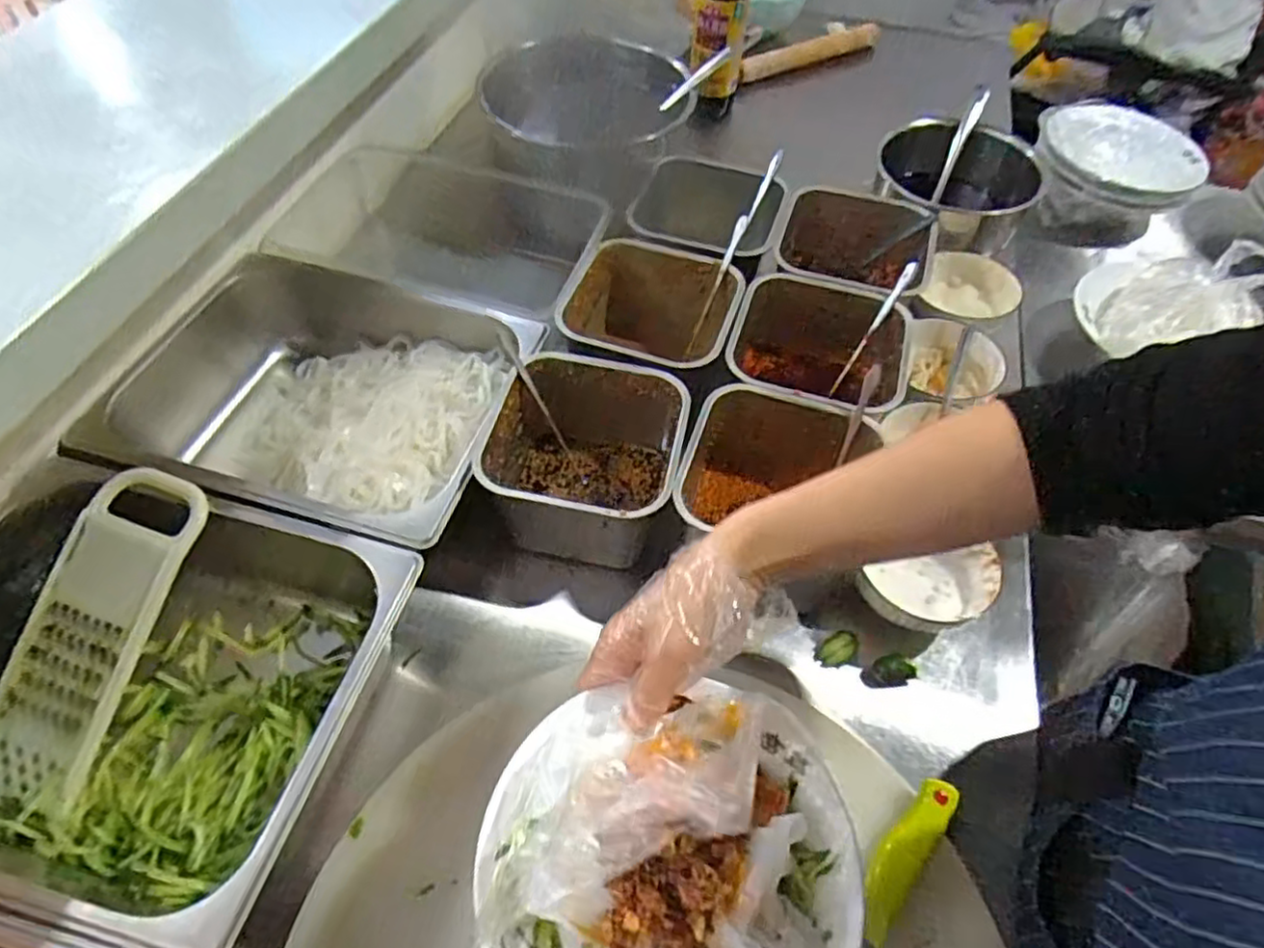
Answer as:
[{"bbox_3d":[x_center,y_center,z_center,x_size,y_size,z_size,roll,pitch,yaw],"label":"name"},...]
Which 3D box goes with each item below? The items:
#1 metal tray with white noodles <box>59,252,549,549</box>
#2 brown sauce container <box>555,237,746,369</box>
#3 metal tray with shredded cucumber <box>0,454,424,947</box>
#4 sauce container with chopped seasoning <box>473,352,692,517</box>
[{"bbox_3d":[-0.282,-0.060,0.646,0.333,0.106,0.254,13,55,7],"label":"metal tray with white noodles"},{"bbox_3d":[0.020,-0.139,0.712,0.160,0.107,0.163,19,56,12],"label":"brown sauce container"},{"bbox_3d":[-0.342,0.149,0.496,0.318,0.097,0.264,13,55,8],"label":"metal tray with shredded cucumber"},{"bbox_3d":[-0.045,-0.012,0.612,0.166,0.107,0.158,11,55,6],"label":"sauce container with chopped seasoning"}]

